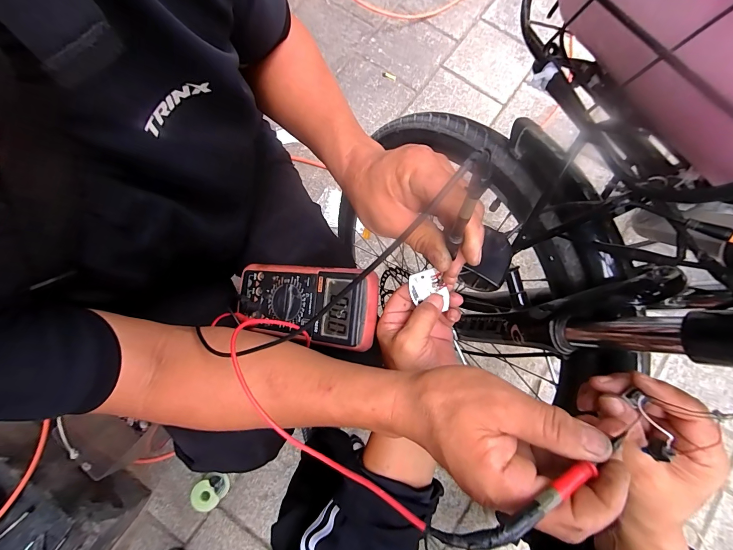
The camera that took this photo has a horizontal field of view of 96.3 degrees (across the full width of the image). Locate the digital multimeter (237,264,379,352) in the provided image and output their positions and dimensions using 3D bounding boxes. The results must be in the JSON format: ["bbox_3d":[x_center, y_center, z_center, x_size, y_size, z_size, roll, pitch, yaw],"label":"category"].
[{"bbox_3d":[-0.075,0.028,0.378,0.179,0.029,0.082,10,76,24],"label":"digital multimeter"}]

